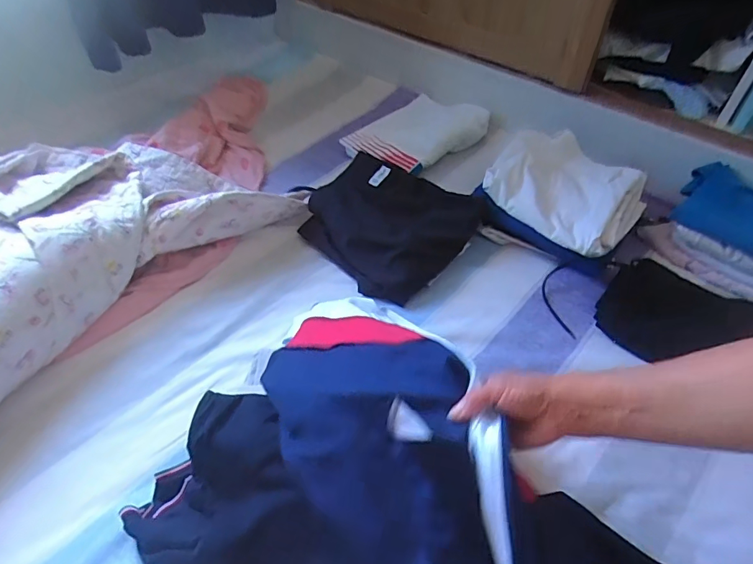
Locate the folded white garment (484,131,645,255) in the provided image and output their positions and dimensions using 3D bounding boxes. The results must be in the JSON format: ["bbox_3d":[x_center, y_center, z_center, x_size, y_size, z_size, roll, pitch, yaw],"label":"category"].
[{"bbox_3d":[0.339,-0.173,0.817,0.210,0.067,0.252,-35,57,-29],"label":"folded white garment"}]

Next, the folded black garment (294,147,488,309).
[{"bbox_3d":[0.022,-0.115,0.838,0.270,0.085,0.261,31,55,24],"label":"folded black garment"}]

